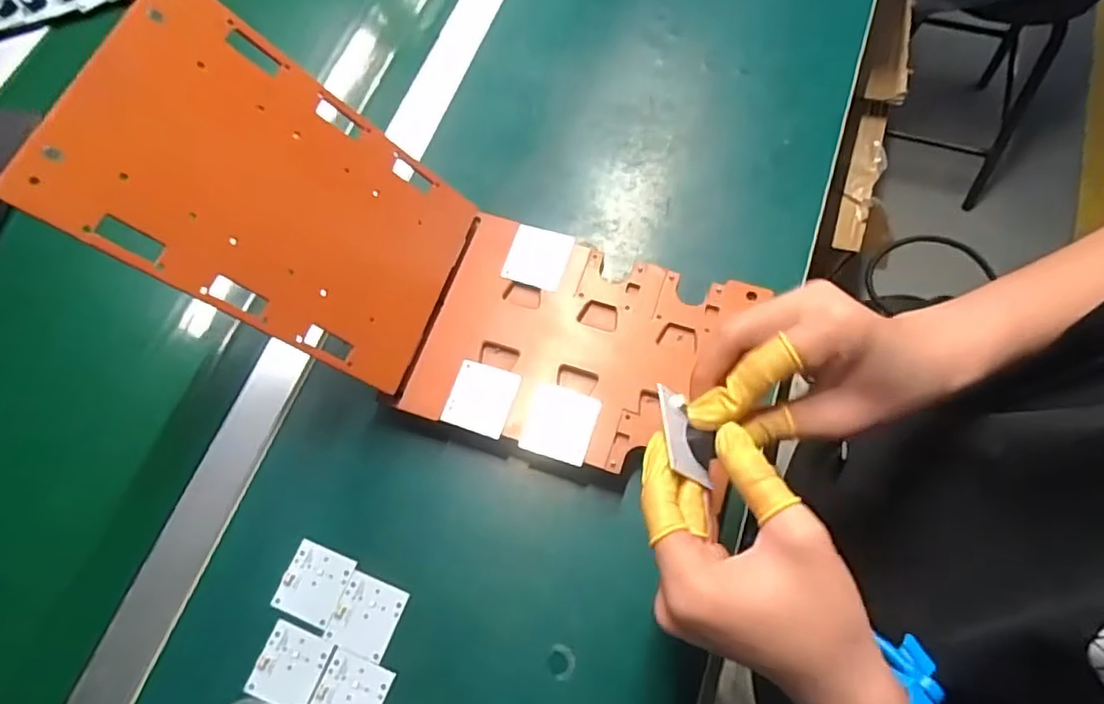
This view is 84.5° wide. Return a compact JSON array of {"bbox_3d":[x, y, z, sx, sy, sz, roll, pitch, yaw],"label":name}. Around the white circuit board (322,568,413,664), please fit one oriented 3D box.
[{"bbox_3d":[-0.127,0.181,0.416,0.044,0.004,0.047,19,72,10],"label":"white circuit board"}]

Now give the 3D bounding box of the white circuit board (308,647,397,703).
[{"bbox_3d":[-0.133,0.226,0.399,0.045,0.005,0.046,20,72,11],"label":"white circuit board"}]

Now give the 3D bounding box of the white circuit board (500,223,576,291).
[{"bbox_3d":[-0.010,-0.076,0.475,0.046,0.007,0.050,14,71,9],"label":"white circuit board"}]

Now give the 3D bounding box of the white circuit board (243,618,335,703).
[{"bbox_3d":[-0.176,0.211,0.408,0.044,0.004,0.047,18,68,10],"label":"white circuit board"}]

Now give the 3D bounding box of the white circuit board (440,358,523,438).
[{"bbox_3d":[-0.051,0.032,0.435,0.046,0.004,0.050,16,71,9],"label":"white circuit board"}]

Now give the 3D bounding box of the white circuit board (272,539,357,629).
[{"bbox_3d":[-0.167,0.162,0.426,0.043,0.004,0.047,20,70,9],"label":"white circuit board"}]

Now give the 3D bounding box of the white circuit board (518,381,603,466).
[{"bbox_3d":[0.006,0.050,0.425,0.048,0.006,0.049,15,71,9],"label":"white circuit board"}]

